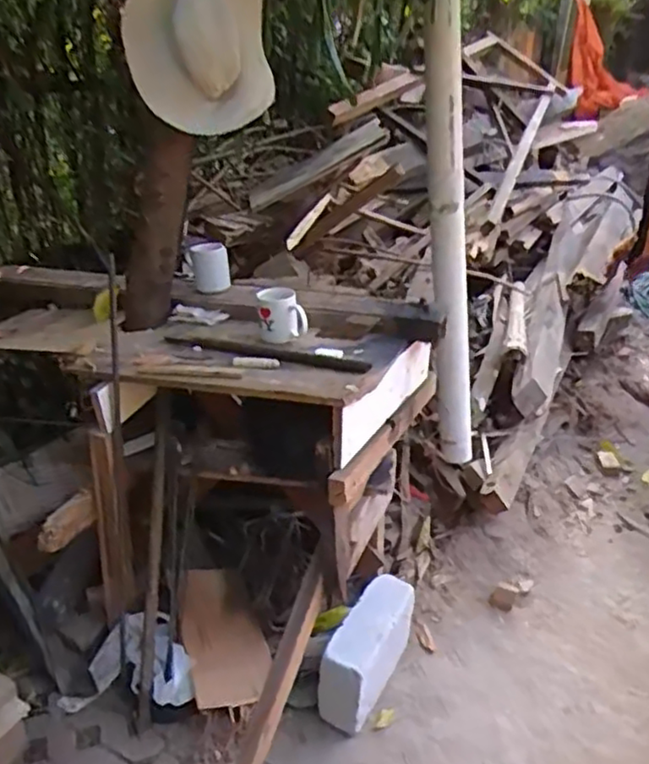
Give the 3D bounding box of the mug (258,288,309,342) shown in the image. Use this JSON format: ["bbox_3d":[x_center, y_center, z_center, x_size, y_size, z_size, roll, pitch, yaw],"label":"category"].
[{"bbox_3d":[-0.088,-0.145,1.379,0.101,0.094,0.093,-1,27,-5],"label":"mug"}]

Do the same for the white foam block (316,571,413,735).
[{"bbox_3d":[0.097,0.580,1.450,0.104,0.183,0.293,16,31,26],"label":"white foam block"}]

